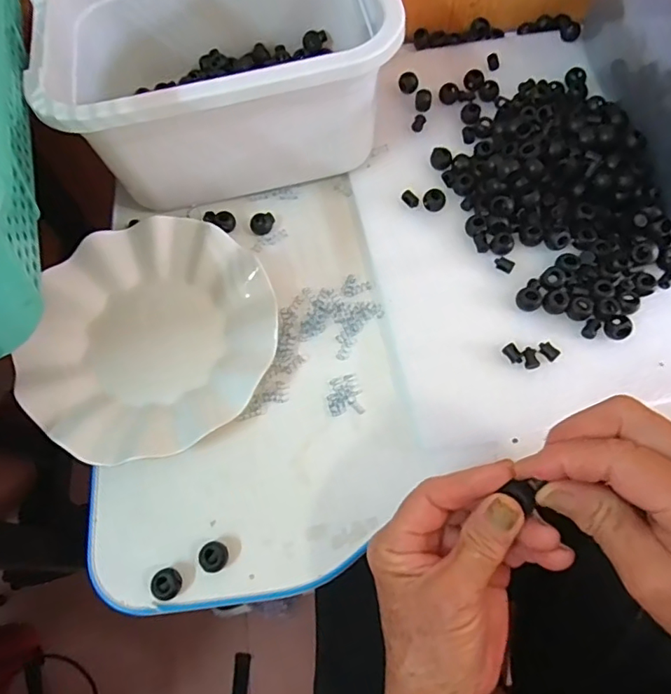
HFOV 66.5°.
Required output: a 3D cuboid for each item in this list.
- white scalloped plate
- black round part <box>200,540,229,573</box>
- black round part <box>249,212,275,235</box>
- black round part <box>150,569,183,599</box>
[{"bbox_3d":[-0.136,-0.011,0.370,0.173,0.022,0.177,0,66,1],"label":"white scalloped plate"},{"bbox_3d":[-0.075,0.131,0.320,0.017,0.012,0.018,0,66,1],"label":"black round part"},{"bbox_3d":[-0.060,-0.101,0.422,0.020,0.011,0.016,-9,66,-3],"label":"black round part"},{"bbox_3d":[-0.104,0.145,0.314,0.017,0.011,0.017,0,66,1],"label":"black round part"}]

